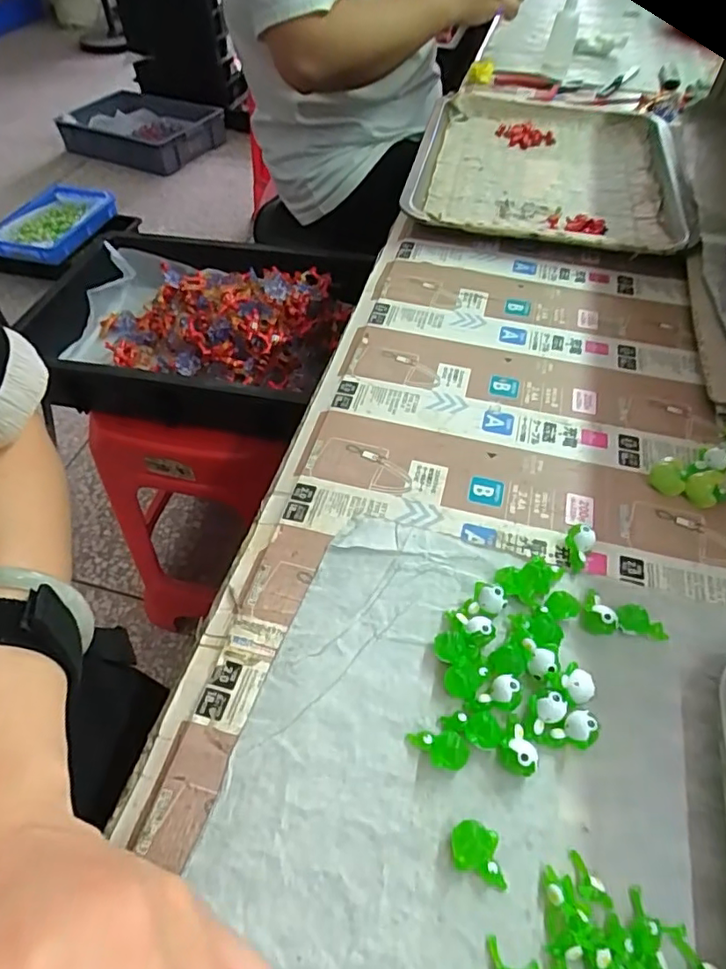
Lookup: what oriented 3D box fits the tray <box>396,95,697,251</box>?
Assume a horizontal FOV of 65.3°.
[{"bbox_3d":[0.187,-0.322,0.570,0.253,0.032,0.314,8,52,8],"label":"tray"}]

